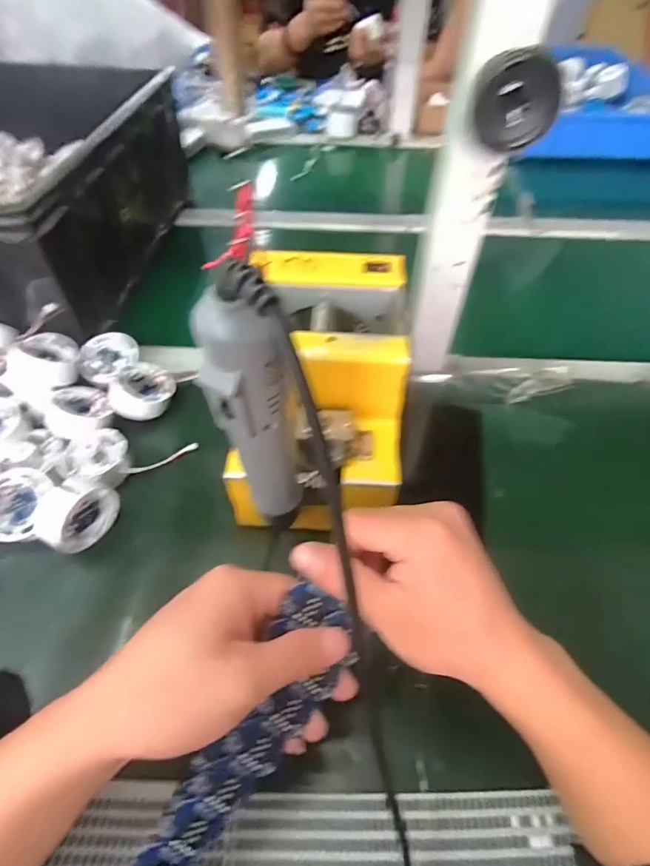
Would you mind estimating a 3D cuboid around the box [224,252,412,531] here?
[{"bbox_3d":[-0.002,-0.039,0.353,0.122,0.110,0.187,3,50,2],"label":"box"}]

